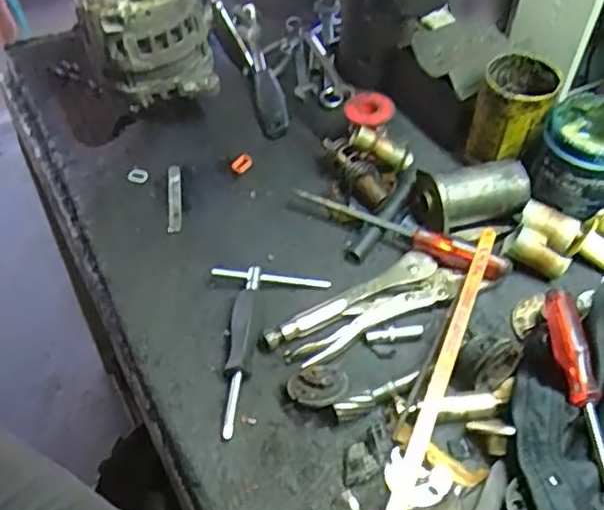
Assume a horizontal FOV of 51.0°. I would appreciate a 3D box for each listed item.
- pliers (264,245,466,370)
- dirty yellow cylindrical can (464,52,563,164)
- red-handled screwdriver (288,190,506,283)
[{"bbox_3d":[0.058,0.050,0.573,0.184,0.015,0.051,-23,53,-19],"label":"pliers"},{"bbox_3d":[0.217,-0.152,0.656,0.074,0.080,0.078,16,51,13],"label":"dirty yellow cylindrical can"},{"bbox_3d":[0.095,-0.024,0.619,0.217,0.033,0.026,26,54,21],"label":"red-handled screwdriver"}]

